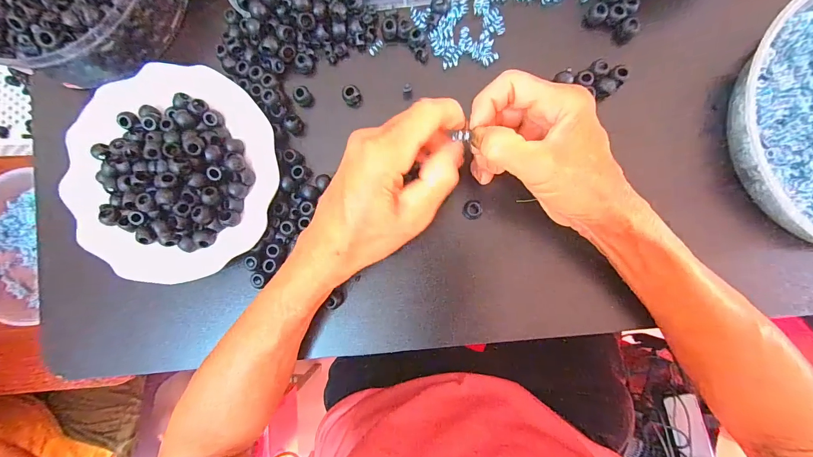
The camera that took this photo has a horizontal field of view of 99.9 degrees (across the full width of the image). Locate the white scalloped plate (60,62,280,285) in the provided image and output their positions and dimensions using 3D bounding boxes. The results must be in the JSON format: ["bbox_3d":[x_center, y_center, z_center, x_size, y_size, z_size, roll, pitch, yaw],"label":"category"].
[{"bbox_3d":[-0.200,-0.049,0.291,0.177,0.034,0.180,0,88,4],"label":"white scalloped plate"}]

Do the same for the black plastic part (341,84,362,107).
[{"bbox_3d":[-0.048,-0.117,0.301,0.015,0.019,0.012,-27,86,2],"label":"black plastic part"}]

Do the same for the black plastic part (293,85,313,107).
[{"bbox_3d":[-0.092,-0.118,0.303,0.014,0.016,0.014,0,88,4],"label":"black plastic part"}]

